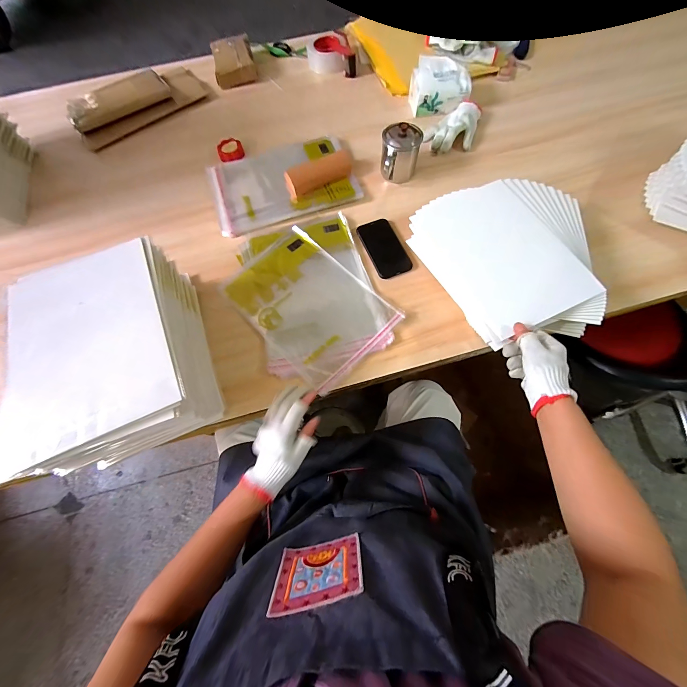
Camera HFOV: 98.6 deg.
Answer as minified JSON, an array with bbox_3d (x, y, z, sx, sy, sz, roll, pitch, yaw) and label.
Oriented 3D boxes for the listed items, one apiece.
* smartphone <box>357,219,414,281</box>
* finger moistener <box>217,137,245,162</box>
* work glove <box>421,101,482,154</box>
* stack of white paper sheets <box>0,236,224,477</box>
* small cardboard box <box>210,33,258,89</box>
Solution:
[{"bbox_3d":[0.089,-0.216,0.662,0.076,0.010,0.154,-21,69,-6],"label":"smartphone"},{"bbox_3d":[-0.298,-0.508,0.777,0.065,0.022,0.075,-20,69,-6],"label":"finger moistener"},{"bbox_3d":[0.276,-0.550,0.751,0.120,0.042,0.162,17,70,9],"label":"work glove"},{"bbox_3d":[-0.353,0.022,0.493,0.213,0.181,0.307,-23,69,-7],"label":"stack of white paper sheets"},{"bbox_3d":[-0.331,-0.854,0.897,0.122,0.065,0.144,-10,68,-2],"label":"small cardboard box"}]

